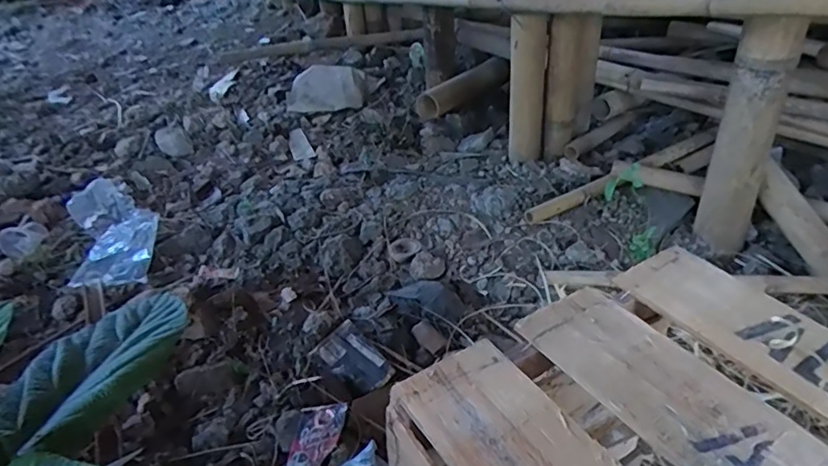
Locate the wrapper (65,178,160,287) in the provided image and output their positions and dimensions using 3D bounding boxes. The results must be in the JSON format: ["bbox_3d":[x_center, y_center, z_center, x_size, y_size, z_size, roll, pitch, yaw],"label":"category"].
[{"bbox_3d":[-0.709,-0.017,1.314,0.184,0.063,0.478,-17,38,-20],"label":"wrapper"}]

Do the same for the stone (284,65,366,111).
[{"bbox_3d":[-0.301,-0.484,1.875,0.264,0.127,0.164,-13,36,-15],"label":"stone"}]

